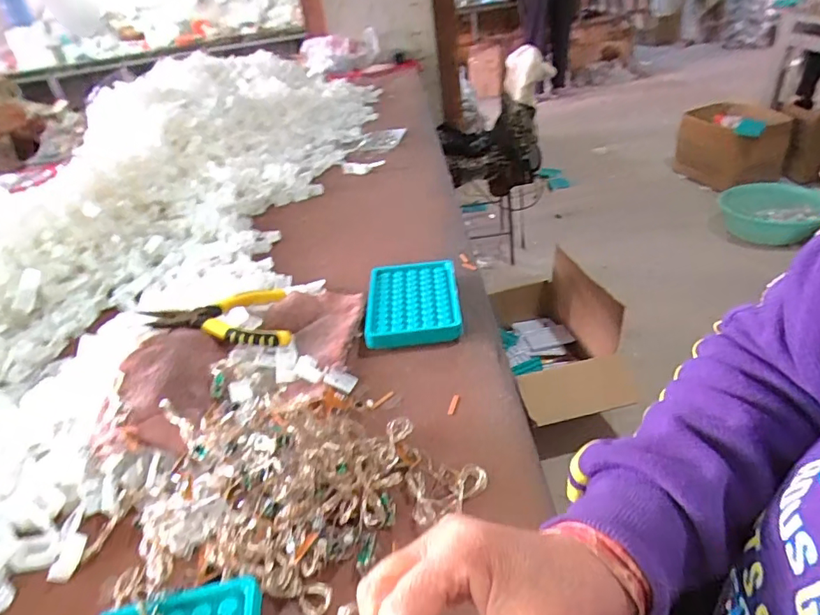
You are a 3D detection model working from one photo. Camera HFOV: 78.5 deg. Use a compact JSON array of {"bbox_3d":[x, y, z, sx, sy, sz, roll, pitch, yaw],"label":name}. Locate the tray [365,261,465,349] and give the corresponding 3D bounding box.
[{"bbox_3d":[0.004,-0.006,0.551,0.096,0.028,0.127,-6,33,4],"label":"tray"}]

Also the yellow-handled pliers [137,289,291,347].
[{"bbox_3d":[-0.203,0.015,0.531,0.143,0.037,0.096,-13,33,-10],"label":"yellow-handled pliers"}]

